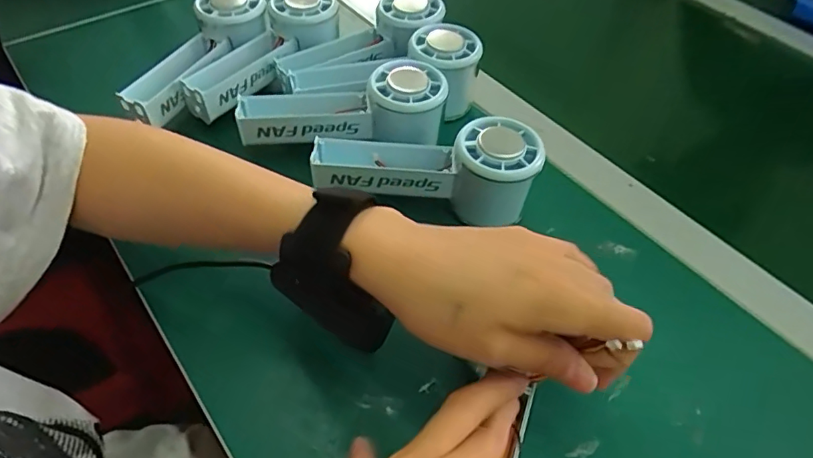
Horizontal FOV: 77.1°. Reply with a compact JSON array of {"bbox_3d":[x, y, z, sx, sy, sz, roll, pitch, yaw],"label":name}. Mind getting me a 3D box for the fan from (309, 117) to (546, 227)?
[{"bbox_3d":[0.012,-0.045,0.344,0.146,0.050,0.046,8,51,3],"label":"fan"}]

